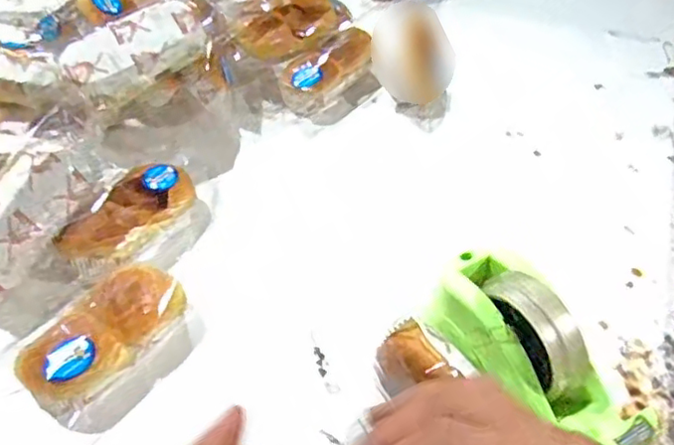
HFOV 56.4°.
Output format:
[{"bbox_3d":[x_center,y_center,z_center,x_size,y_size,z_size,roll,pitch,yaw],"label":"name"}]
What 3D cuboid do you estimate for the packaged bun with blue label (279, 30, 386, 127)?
[{"bbox_3d":[-0.002,-0.182,0.777,0.081,0.050,0.139,35,56,27],"label":"packaged bun with blue label"}]

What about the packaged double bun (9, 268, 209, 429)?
[{"bbox_3d":[-0.185,0.093,0.515,0.094,0.051,0.139,27,53,19],"label":"packaged double bun"}]

